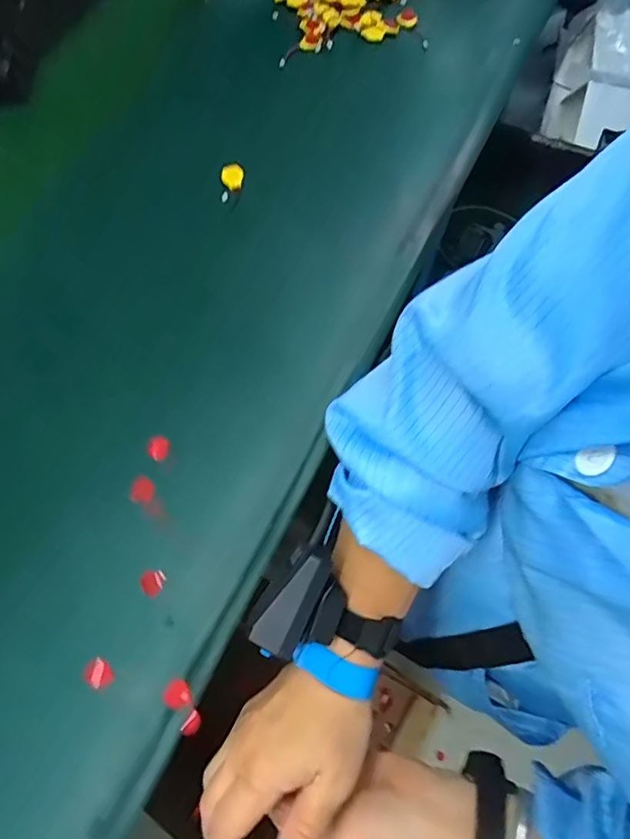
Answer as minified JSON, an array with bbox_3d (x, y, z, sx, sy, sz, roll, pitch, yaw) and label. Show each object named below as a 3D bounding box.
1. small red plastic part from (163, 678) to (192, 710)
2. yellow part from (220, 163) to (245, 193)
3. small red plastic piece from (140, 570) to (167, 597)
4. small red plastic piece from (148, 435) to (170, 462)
[{"bbox_3d":[-0.088,0.174,0.342,0.017,0.004,0.017,-1,68,2],"label":"small red plastic part"},{"bbox_3d":[-0.078,-0.226,0.503,0.021,0.009,0.025,-3,67,1],"label":"yellow part"},{"bbox_3d":[-0.111,0.111,0.366,0.015,0.005,0.018,27,71,13],"label":"small red plastic piece"},{"bbox_3d":[-0.118,0.021,0.404,0.020,0.004,0.017,32,72,14],"label":"small red plastic piece"}]

